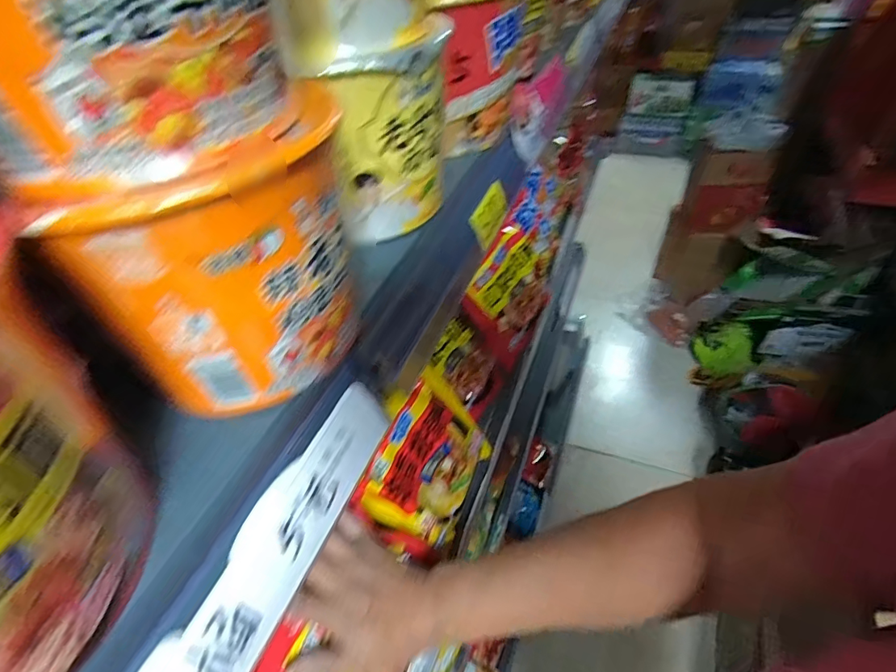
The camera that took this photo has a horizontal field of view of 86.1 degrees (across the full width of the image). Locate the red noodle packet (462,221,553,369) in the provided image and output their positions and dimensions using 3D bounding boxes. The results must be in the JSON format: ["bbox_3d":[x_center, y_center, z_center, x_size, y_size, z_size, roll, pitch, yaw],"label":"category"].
[{"bbox_3d":[0.083,-0.068,0.697,0.037,0.151,0.160,-8,34,46],"label":"red noodle packet"}]

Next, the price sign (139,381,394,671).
[{"bbox_3d":[-0.074,0.097,0.174,0.004,0.038,0.196,-8,36,35],"label":"price sign"}]

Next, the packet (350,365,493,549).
[{"bbox_3d":[-0.017,0.134,0.513,0.040,0.136,0.172,-17,30,42],"label":"packet"}]

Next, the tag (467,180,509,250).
[{"bbox_3d":[0.033,-0.096,0.373,0.005,0.030,0.058,-1,48,36],"label":"tag"}]

